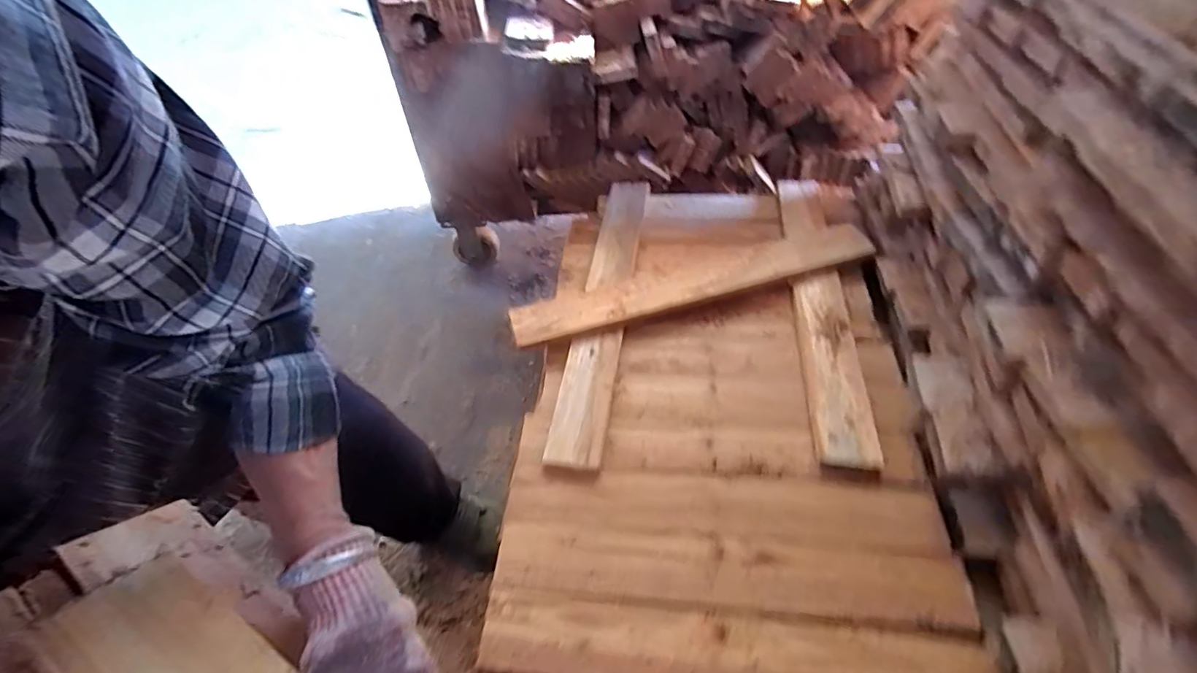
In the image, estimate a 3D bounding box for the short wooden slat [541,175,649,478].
[{"bbox_3d":[0.011,-0.060,0.801,0.074,0.030,0.575,6,51,8],"label":"short wooden slat"}]

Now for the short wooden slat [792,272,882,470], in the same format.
[{"bbox_3d":[0.318,0.034,0.703,0.069,0.027,0.315,5,51,8],"label":"short wooden slat"}]

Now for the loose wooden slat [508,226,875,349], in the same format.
[{"bbox_3d":[0.145,-0.083,0.791,0.562,0.024,0.092,-16,46,-8],"label":"loose wooden slat"}]

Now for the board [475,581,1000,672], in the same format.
[{"bbox_3d":[0.124,0.314,0.502,0.485,0.023,0.077,4,50,7],"label":"board"}]

